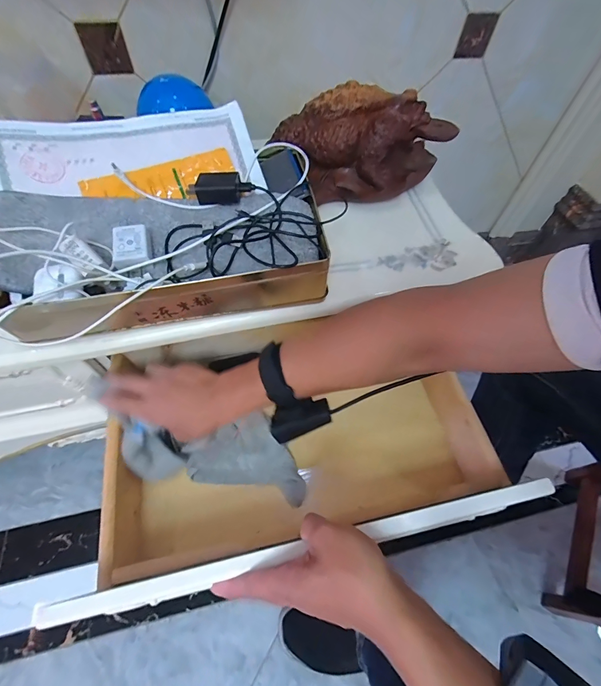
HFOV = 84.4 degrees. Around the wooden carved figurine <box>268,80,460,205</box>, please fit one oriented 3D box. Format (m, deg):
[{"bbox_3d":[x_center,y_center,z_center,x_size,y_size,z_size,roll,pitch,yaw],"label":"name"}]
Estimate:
[{"bbox_3d":[0.096,-0.285,0.483,0.249,0.112,0.106,-14,61,-11],"label":"wooden carved figurine"}]

